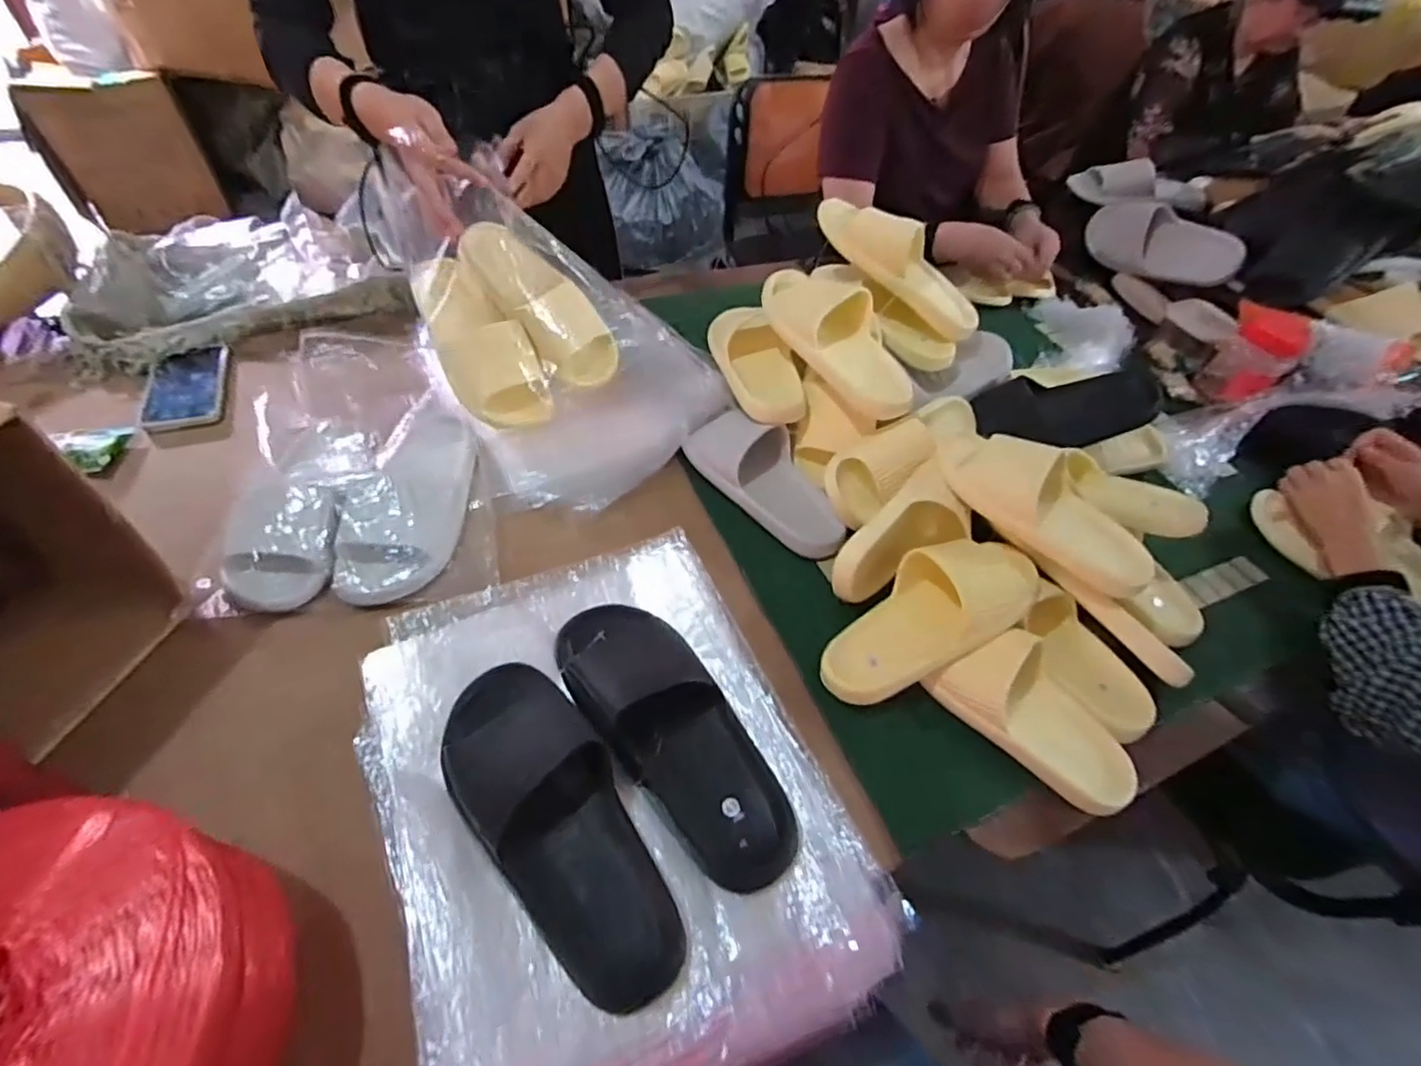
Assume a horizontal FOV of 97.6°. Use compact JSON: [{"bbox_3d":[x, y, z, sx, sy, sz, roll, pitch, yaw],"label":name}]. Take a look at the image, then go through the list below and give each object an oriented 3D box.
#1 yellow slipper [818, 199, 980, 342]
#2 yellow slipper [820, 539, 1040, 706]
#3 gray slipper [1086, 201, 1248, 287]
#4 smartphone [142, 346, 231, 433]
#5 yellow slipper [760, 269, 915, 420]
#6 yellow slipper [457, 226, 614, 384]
[{"bbox_3d":[0.260,-0.358,0.835,0.264,0.062,0.084,34,52,-13],"label":"yellow slipper"},{"bbox_3d":[0.218,0.080,0.625,0.250,0.057,0.107,-33,60,-5],"label":"yellow slipper"},{"bbox_3d":[0.909,-0.582,1.266,0.080,0.121,0.300,-31,61,-26],"label":"gray slipper"},{"bbox_3d":[-0.672,-0.186,0.803,0.079,0.012,0.153,-14,55,-16],"label":"smartphone"},{"bbox_3d":[0.157,-0.247,0.766,0.097,0.060,0.245,-29,74,-25],"label":"yellow slipper"},{"bbox_3d":[-0.223,-0.299,0.807,0.244,0.067,0.092,47,58,-2],"label":"yellow slipper"}]

